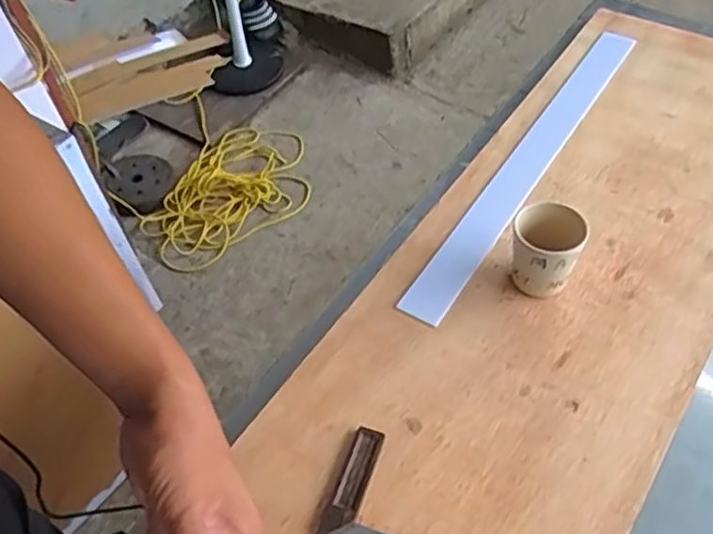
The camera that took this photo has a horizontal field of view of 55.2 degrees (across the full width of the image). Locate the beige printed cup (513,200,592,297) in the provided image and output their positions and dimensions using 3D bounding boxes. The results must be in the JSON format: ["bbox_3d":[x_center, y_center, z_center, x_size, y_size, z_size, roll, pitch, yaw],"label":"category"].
[{"bbox_3d":[0.198,-0.014,0.724,0.070,0.091,0.068,-1,50,1],"label":"beige printed cup"}]

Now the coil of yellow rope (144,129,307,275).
[{"bbox_3d":[-0.345,-0.219,1.943,0.375,0.036,0.566,24,55,20],"label":"coil of yellow rope"}]

